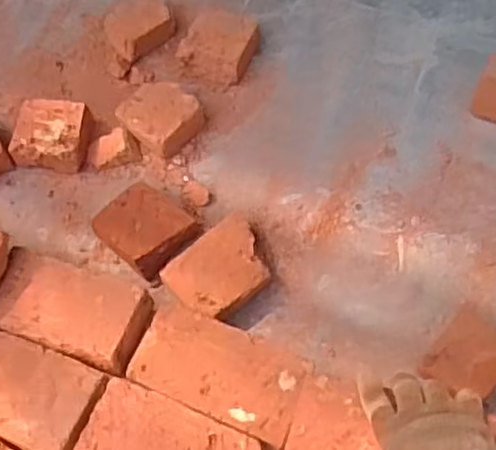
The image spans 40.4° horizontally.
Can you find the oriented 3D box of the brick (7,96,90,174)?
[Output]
[{"bbox_3d":[-0.308,-0.142,1.057,0.115,0.054,0.104,6,64,6],"label":"brick"}]

